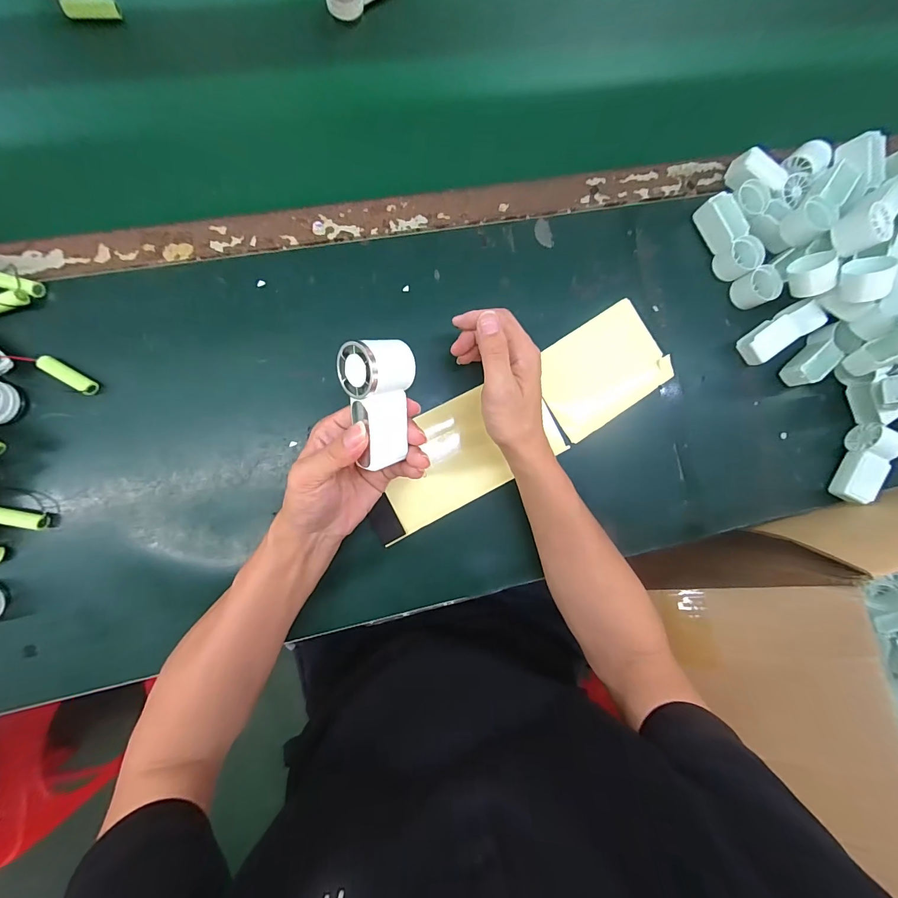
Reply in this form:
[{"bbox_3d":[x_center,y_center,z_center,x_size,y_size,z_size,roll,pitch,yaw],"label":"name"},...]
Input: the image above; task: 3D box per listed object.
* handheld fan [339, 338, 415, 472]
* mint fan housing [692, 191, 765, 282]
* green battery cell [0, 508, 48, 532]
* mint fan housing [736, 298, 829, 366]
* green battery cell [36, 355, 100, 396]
[{"bbox_3d":[-0.053,-0.033,0.288,0.046,0.037,0.095,-18,121,-44],"label":"handheld fan"},{"bbox_3d":[0.319,-0.242,0.441,0.035,0.034,0.091,-22,90,-6],"label":"mint fan housing"},{"bbox_3d":[-0.408,0.066,0.363,0.050,0.015,0.014,11,87,-6],"label":"green battery cell"},{"bbox_3d":[0.379,-0.133,0.439,0.089,0.025,0.036,-35,92,6],"label":"mint fan housing"},{"bbox_3d":[-0.367,-0.071,0.371,0.055,0.016,0.014,33,85,-4],"label":"green battery cell"}]

